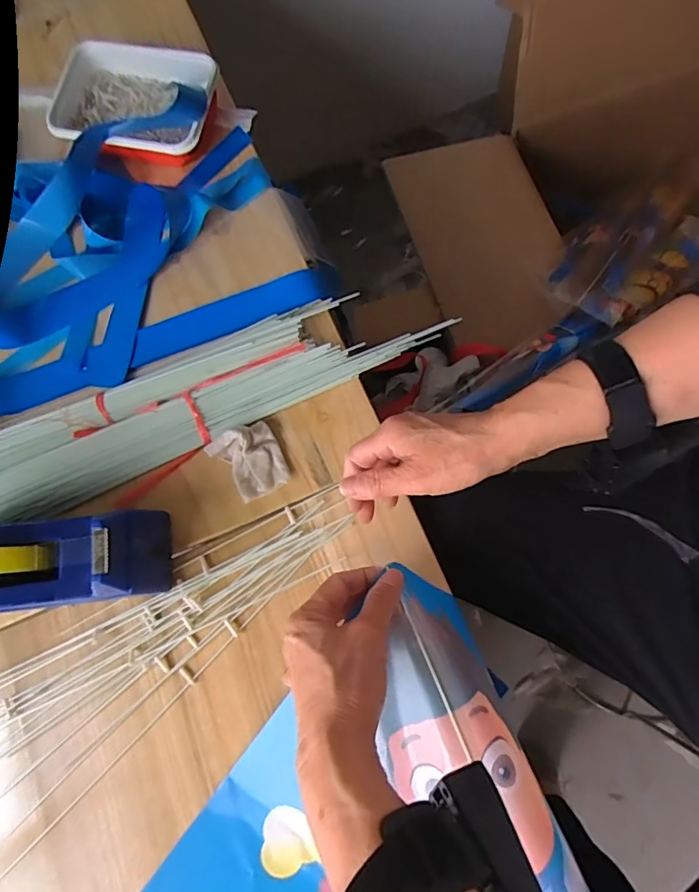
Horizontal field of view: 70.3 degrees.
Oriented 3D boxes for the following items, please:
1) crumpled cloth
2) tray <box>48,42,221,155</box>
[{"bbox_3d":[-0.091,0.014,0.448,0.060,0.023,0.062,-25,76,-1],"label":"crumpled cloth"},{"bbox_3d":[-0.225,-0.358,0.520,0.179,0.034,0.119,10,78,8],"label":"tray"}]

